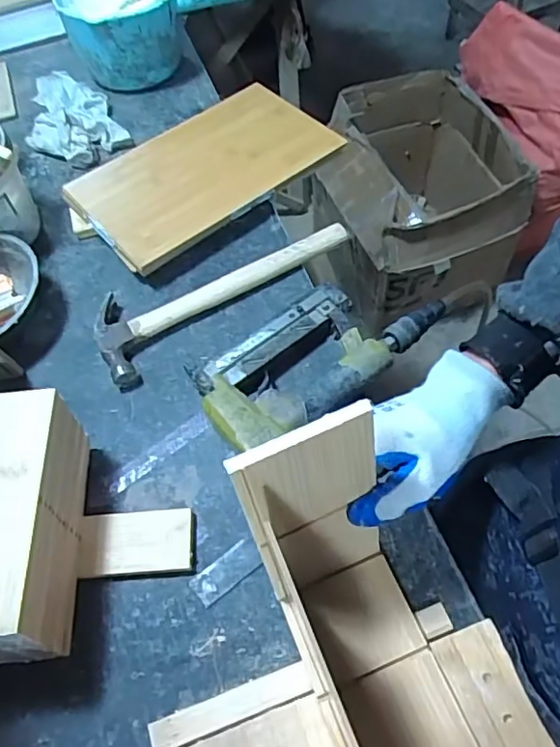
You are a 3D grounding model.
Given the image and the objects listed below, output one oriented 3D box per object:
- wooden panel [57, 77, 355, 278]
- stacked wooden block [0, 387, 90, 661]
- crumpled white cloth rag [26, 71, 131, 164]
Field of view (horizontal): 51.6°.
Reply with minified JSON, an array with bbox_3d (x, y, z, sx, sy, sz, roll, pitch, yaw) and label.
[{"bbox_3d":[-0.092,-0.251,0.701,0.296,0.020,0.173,-37,64,-17],"label":"wooden panel"},{"bbox_3d":[-0.212,0.118,0.451,0.094,0.088,0.191,-5,58,1],"label":"stacked wooden block"},{"bbox_3d":[-0.295,-0.366,0.791,0.118,0.038,0.216,-25,60,-12],"label":"crumpled white cloth rag"}]

